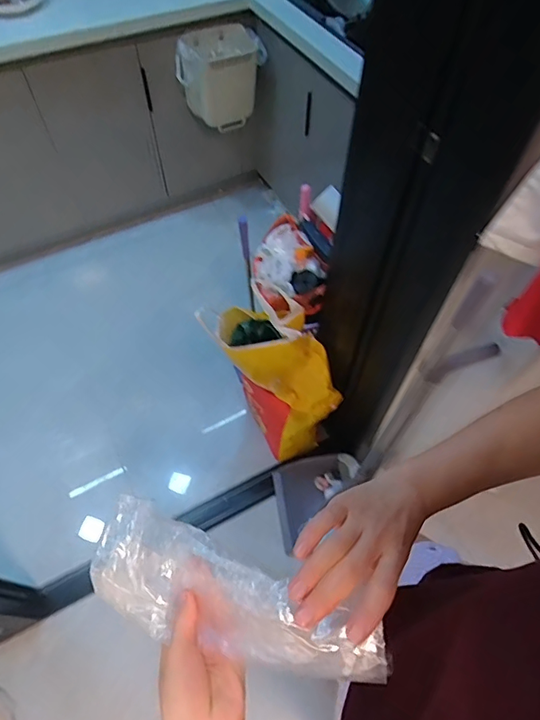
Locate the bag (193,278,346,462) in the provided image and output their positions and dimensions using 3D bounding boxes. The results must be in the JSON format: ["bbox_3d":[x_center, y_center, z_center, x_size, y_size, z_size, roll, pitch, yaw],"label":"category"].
[{"bbox_3d":[0.034,0.077,1.301,0.248,0.619,0.230,-35,43,-21],"label":"bag"}]

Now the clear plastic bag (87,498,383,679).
[{"bbox_3d":[-0.038,0.196,0.371,0.255,0.048,0.087,11,56,28],"label":"clear plastic bag"}]

